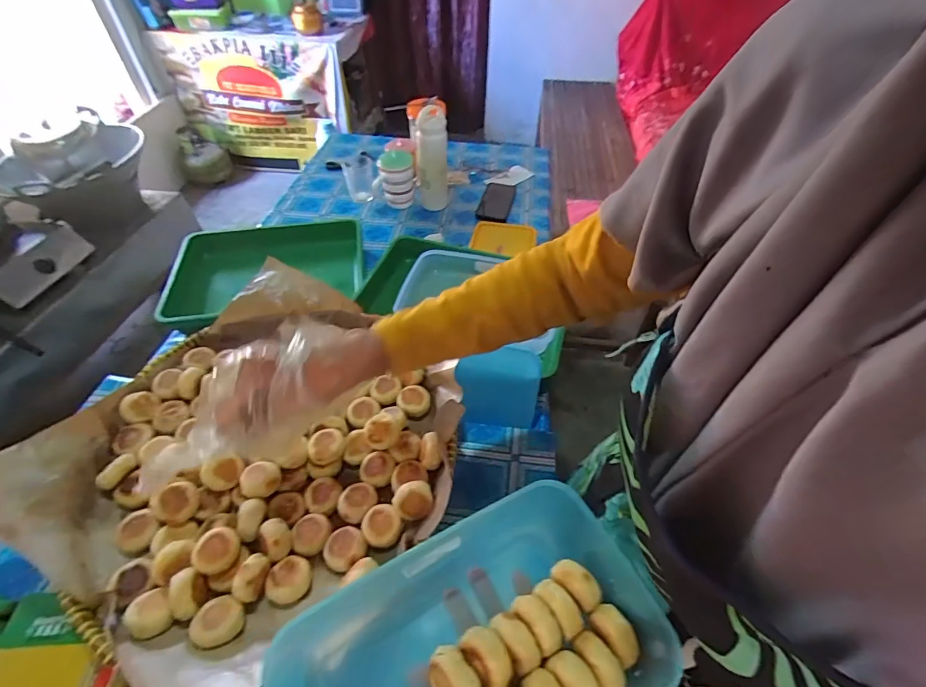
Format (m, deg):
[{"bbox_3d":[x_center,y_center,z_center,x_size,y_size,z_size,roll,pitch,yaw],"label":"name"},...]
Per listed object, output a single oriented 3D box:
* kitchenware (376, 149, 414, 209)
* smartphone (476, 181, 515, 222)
[{"bbox_3d":[-0.160,-0.398,1.055,0.083,0.120,0.082,-9,49,-9],"label":"kitchenware"},{"bbox_3d":[0.085,-0.362,1.096,0.080,0.006,0.190,12,49,9],"label":"smartphone"}]

